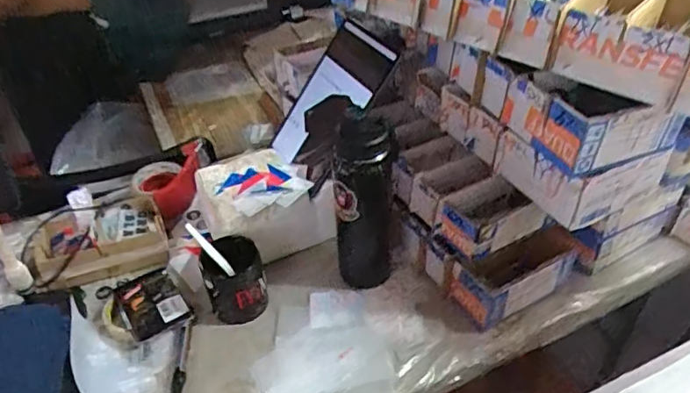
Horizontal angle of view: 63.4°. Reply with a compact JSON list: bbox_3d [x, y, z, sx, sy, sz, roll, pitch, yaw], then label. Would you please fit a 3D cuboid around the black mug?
[{"bbox_3d":[-0.160,0.117,0.805,0.081,0.093,0.078,-15,40,-15],"label":"black mug"}]

